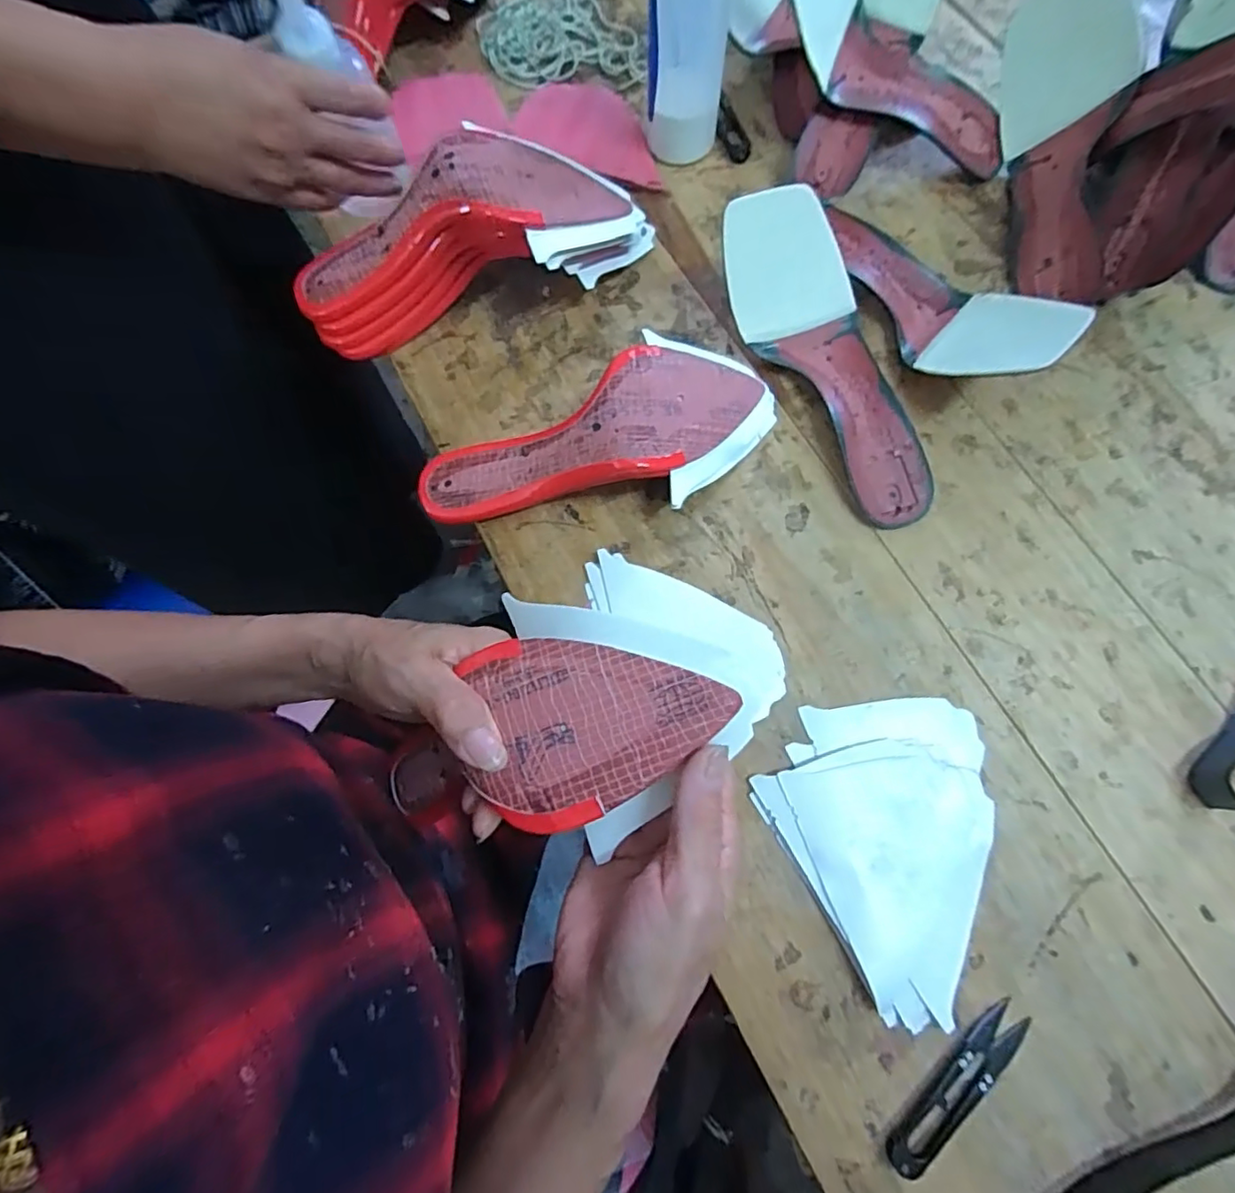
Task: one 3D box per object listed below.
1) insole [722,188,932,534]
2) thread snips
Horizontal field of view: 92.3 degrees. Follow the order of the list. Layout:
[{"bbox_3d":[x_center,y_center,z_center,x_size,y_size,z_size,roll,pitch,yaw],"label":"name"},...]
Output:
[{"bbox_3d":[0.151,-0.161,0.417,0.089,0.049,0.241,-24,87,-6],"label":"insole"},{"bbox_3d":[0.183,0.264,0.319,0.103,0.006,0.024,-39,76,-10],"label":"thread snips"}]

